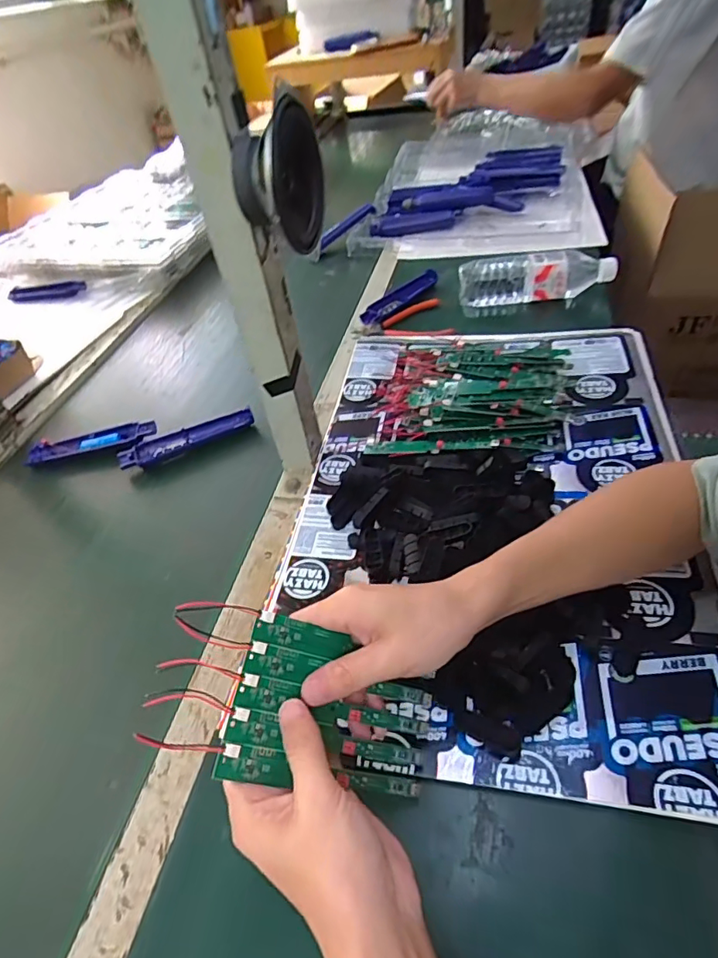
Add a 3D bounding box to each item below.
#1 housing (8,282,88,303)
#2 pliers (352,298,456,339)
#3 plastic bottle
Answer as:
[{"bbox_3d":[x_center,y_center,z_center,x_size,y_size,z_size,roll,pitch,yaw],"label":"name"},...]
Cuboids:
[{"bbox_3d":[-0.638,-0.386,1.056,0.169,0.023,0.031,-4,45,6],"label":"housing"},{"bbox_3d":[0.063,-0.241,0.789,0.144,0.012,0.115,-8,45,3],"label":"pliers"},{"bbox_3d":[0.268,-0.308,0.787,0.221,0.065,0.061,-9,45,2],"label":"plastic bottle"}]

